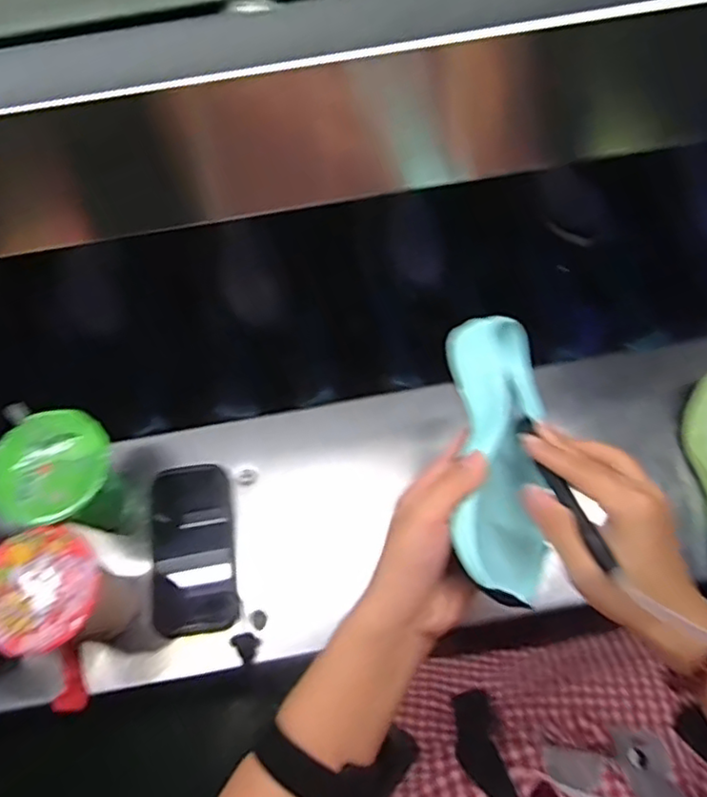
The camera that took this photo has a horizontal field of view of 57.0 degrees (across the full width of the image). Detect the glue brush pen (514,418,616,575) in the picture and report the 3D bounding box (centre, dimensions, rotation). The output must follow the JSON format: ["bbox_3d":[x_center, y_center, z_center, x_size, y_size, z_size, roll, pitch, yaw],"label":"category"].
[{"bbox_3d":[0.125,0.052,0.396,0.012,0.009,0.118,-16,43,-4],"label":"glue brush pen"}]

